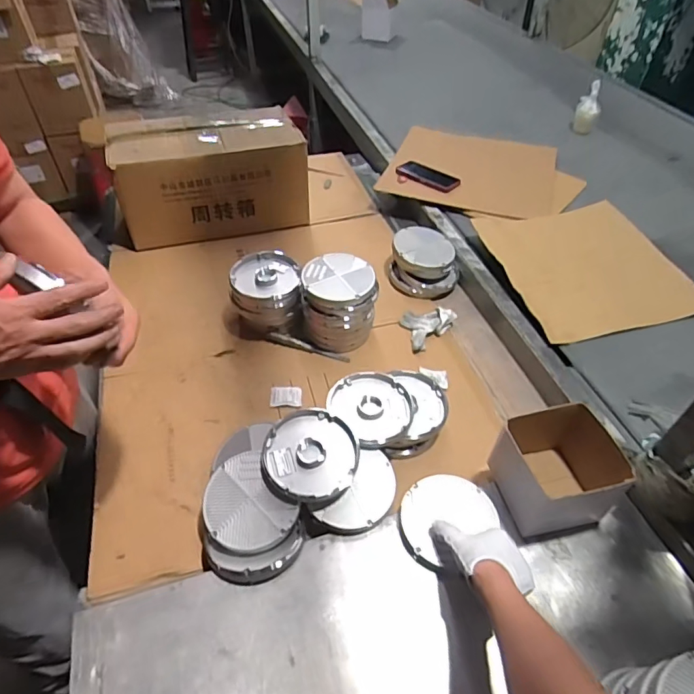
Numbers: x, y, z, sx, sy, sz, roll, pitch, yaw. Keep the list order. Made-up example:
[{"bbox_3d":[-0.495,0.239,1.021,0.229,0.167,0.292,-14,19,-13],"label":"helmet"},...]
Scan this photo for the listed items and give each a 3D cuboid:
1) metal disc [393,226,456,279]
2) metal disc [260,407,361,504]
[{"bbox_3d":[0.180,-0.225,1.145,0.144,0.045,0.153,1,47,-1],"label":"metal disc"},{"bbox_3d":[-0.057,0.160,0.735,0.140,0.030,0.139,5,57,-8],"label":"metal disc"}]

